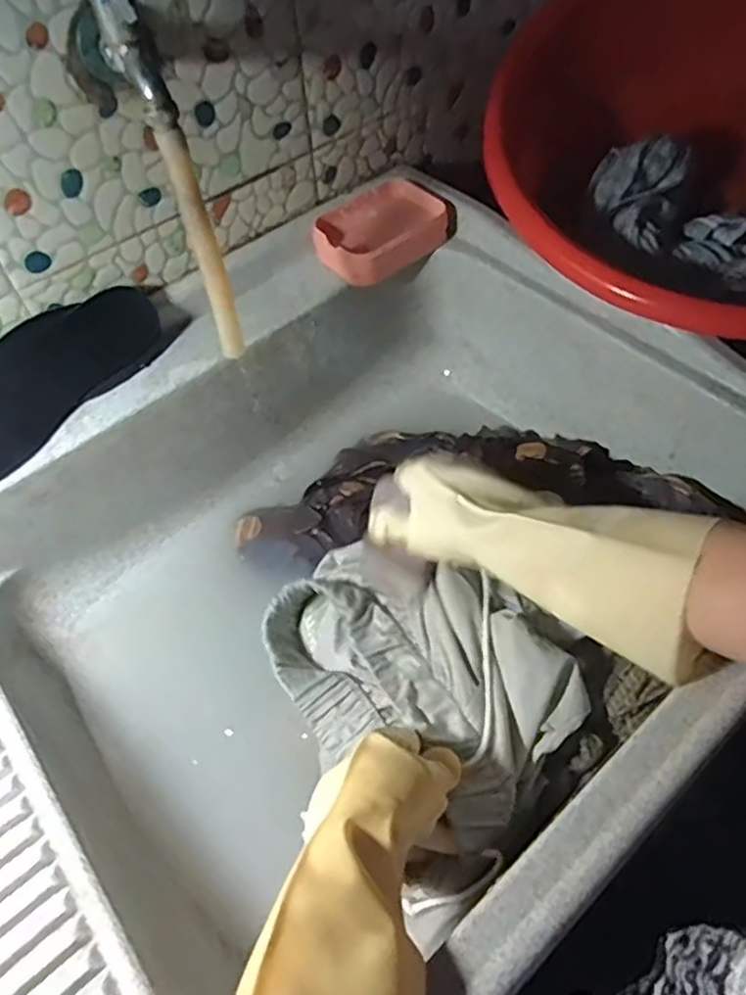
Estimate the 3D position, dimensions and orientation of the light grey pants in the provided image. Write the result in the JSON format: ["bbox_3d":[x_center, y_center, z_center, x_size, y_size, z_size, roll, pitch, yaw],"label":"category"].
[{"bbox_3d":[0.016,0.149,0.536,0.257,0.076,0.218,30,61,24],"label":"light grey pants"}]

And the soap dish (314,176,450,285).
[{"bbox_3d":[0.007,-0.266,0.679,0.128,0.036,0.097,-40,60,-23],"label":"soap dish"}]

